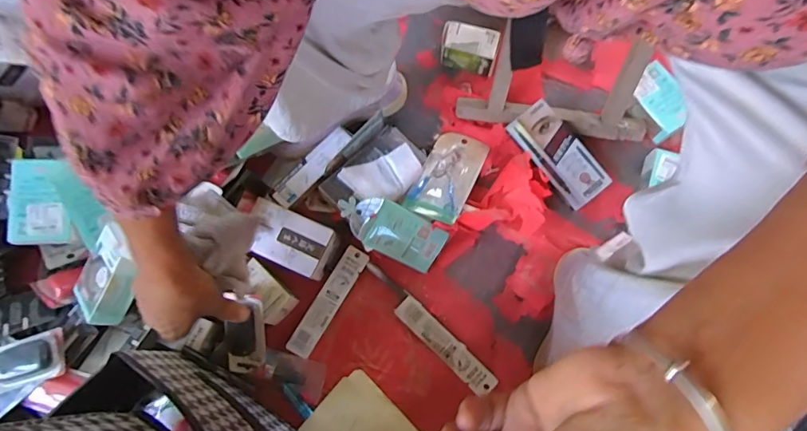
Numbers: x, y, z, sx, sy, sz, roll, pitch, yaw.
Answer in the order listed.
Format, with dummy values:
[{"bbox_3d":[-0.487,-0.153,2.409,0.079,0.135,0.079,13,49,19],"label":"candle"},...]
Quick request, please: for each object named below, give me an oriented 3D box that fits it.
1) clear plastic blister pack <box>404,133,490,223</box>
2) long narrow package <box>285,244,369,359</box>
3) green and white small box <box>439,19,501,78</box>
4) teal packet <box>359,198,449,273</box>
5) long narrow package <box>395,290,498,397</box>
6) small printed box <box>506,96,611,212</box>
[{"bbox_3d":[0.068,-0.064,0.676,0.081,0.023,0.158,25,61,7],"label":"clear plastic blister pack"},{"bbox_3d":[-0.107,0.122,0.644,0.037,0.007,0.167,33,82,-6],"label":"long narrow package"},{"bbox_3d":[0.104,-0.268,0.723,0.088,0.053,0.057,12,77,4],"label":"green and white small box"},{"bbox_3d":[0.001,0.030,0.635,0.112,0.011,0.071,27,100,-12],"label":"teal packet"},{"bbox_3d":[0.058,0.182,0.634,0.170,0.010,0.036,43,81,10],"label":"long narrow package"},{"bbox_3d":[0.232,-0.092,0.672,0.073,0.015,0.163,-39,88,4],"label":"small printed box"}]

